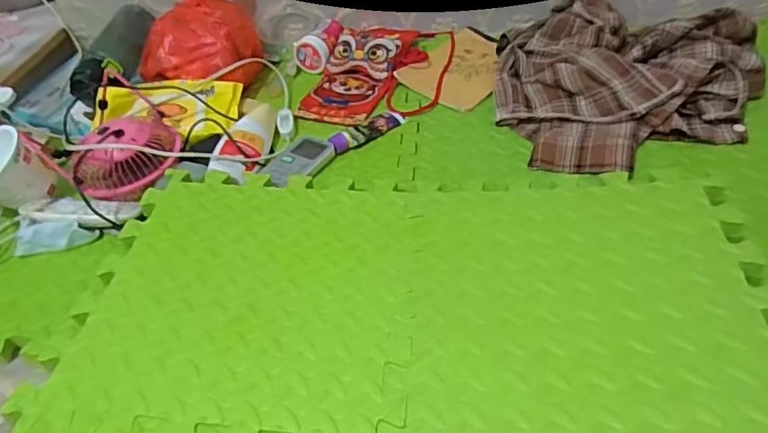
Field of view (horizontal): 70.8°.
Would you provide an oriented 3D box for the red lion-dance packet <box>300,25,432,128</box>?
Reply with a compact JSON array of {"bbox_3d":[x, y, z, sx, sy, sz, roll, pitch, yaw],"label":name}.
[{"bbox_3d":[-0.028,-0.216,0.782,0.133,0.048,0.231,15,48,18],"label":"red lion-dance packet"}]

